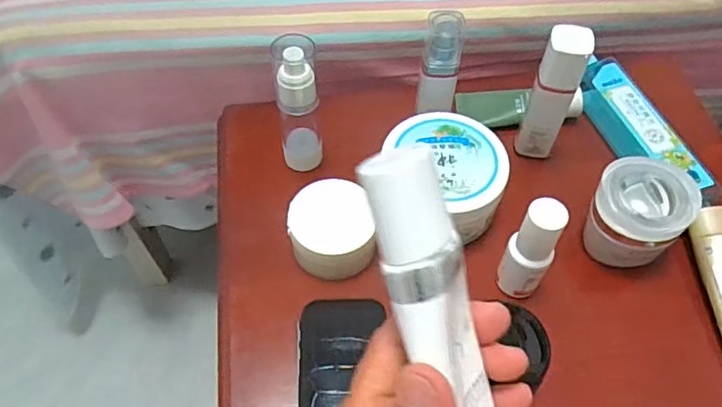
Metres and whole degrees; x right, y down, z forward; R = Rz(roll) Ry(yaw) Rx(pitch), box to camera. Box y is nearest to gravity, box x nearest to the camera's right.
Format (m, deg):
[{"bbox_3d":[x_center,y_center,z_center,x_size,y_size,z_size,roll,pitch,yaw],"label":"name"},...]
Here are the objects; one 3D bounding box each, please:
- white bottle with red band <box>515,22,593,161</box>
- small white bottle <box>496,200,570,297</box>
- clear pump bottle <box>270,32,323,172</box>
[{"bbox_3d":[0.151,-0.084,0.442,0.031,0.119,0.024,14,57,10],"label":"white bottle with red band"},{"bbox_3d":[0.117,0.033,0.382,0.031,0.089,0.025,30,61,19],"label":"small white bottle"},{"bbox_3d":[-0.048,-0.076,0.435,0.033,0.125,0.027,-10,56,-7],"label":"clear pump bottle"}]

